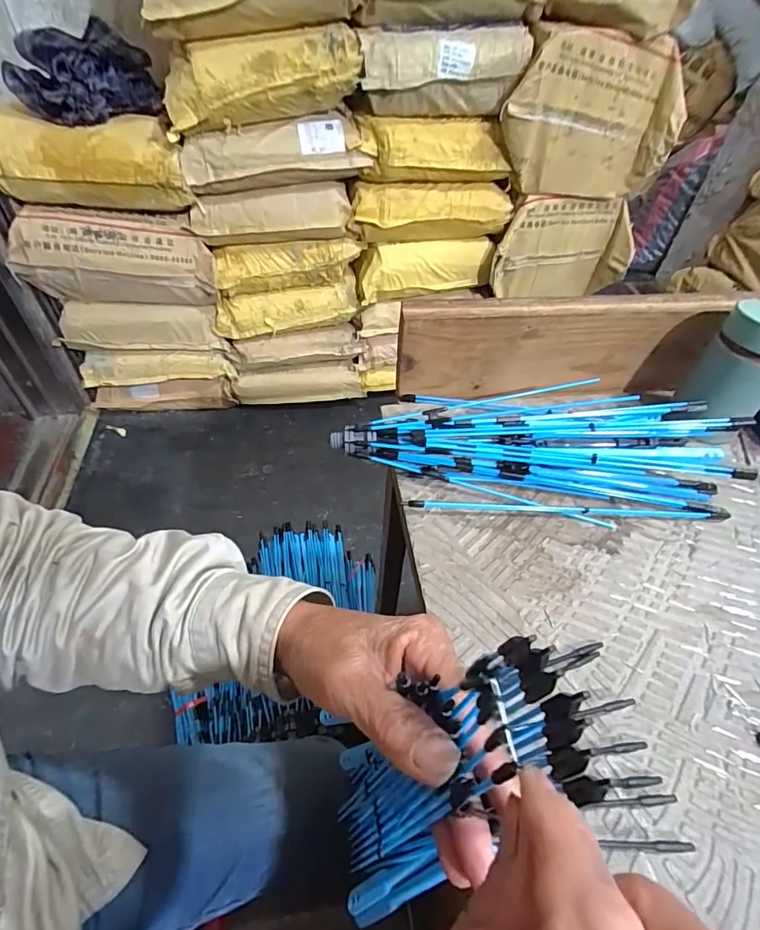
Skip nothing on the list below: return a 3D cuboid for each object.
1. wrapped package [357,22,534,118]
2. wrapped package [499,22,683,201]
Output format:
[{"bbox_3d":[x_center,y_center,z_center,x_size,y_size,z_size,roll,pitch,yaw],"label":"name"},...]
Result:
[{"bbox_3d":[0.144,-0.895,1.057,0.380,0.149,0.110,-12,50,-14],"label":"wrapped package"},{"bbox_3d":[0.480,-0.803,1.082,0.410,0.298,0.092,-1,48,-5],"label":"wrapped package"}]

